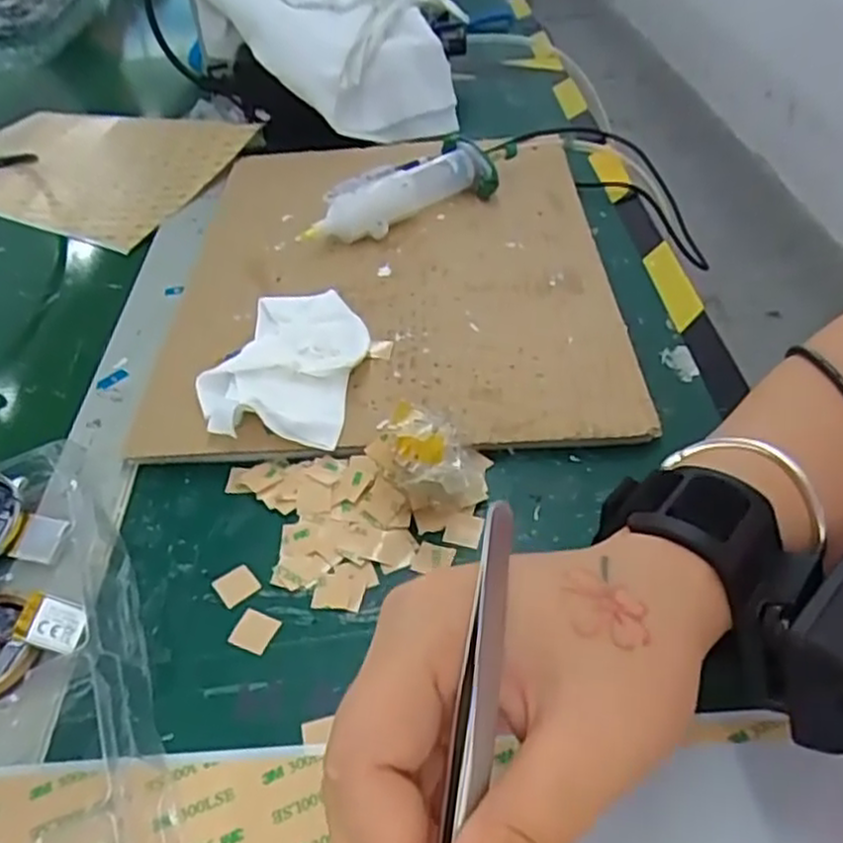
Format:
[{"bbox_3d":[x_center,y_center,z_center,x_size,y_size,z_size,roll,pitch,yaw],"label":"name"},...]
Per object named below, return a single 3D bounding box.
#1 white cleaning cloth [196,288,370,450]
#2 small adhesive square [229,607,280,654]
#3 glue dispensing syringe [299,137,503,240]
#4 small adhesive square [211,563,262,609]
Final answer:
[{"bbox_3d":[-0.066,-0.030,0.378,0.073,0.021,0.110,6,44,11],"label":"white cleaning cloth"},{"bbox_3d":[-0.064,0.080,0.283,0.015,0.004,0.015,14,46,19],"label":"small adhesive square"},{"bbox_3d":[-0.016,-0.147,0.482,0.136,0.033,0.036,-26,47,-22],"label":"glue dispensing syringe"},{"bbox_3d":[-0.075,0.067,0.300,0.015,0.004,0.017,-33,51,-23],"label":"small adhesive square"}]

